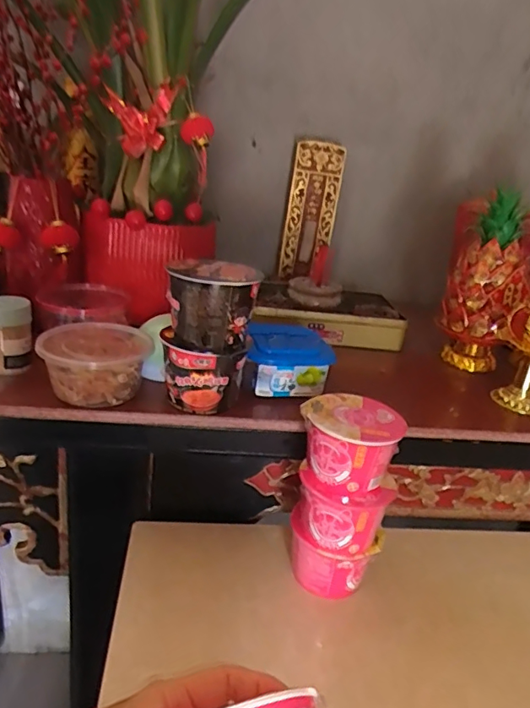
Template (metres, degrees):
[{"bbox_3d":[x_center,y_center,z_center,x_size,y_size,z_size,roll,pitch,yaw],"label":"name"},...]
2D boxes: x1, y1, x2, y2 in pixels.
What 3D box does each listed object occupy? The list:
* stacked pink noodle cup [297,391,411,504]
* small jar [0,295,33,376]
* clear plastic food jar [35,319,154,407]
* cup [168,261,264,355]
[{"bbox_3d":[0.085,0.089,0.525,0.097,0.065,0.090,20,25,29],"label":"stacked pink noodle cup"},{"bbox_3d":[-0.288,-0.021,0.584,0.049,0.079,0.041,-1,23,-23],"label":"small jar"},{"bbox_3d":[-0.186,0.012,0.567,0.114,0.063,0.112,-1,23,-21],"label":"clear plastic food jar"},{"bbox_3d":[-0.054,-0.049,0.536,0.088,0.080,0.081,6,22,-6],"label":"cup"}]

